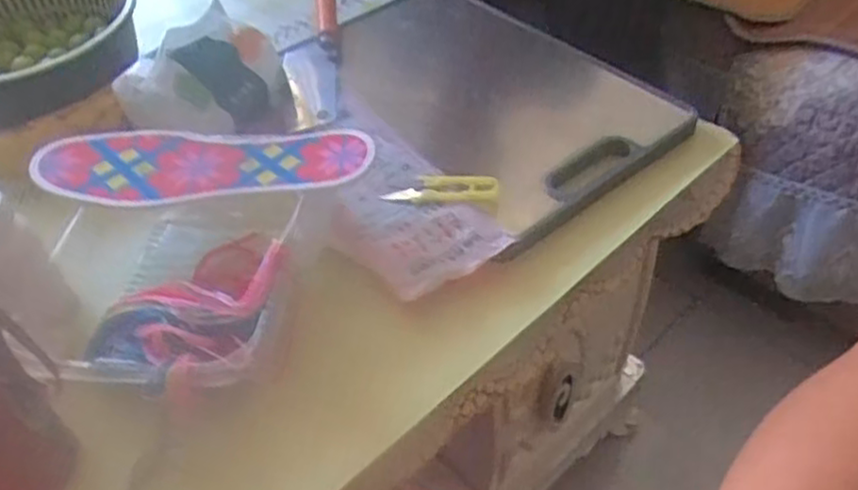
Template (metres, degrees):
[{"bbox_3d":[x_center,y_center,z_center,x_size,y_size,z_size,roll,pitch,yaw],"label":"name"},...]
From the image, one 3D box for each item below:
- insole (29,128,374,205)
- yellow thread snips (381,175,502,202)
[{"bbox_3d":[-0.164,-0.065,0.531,0.241,0.014,0.076,-2,45,-2],"label":"insole"},{"bbox_3d":[0.010,-0.043,0.558,0.087,0.012,0.023,2,46,6],"label":"yellow thread snips"}]

